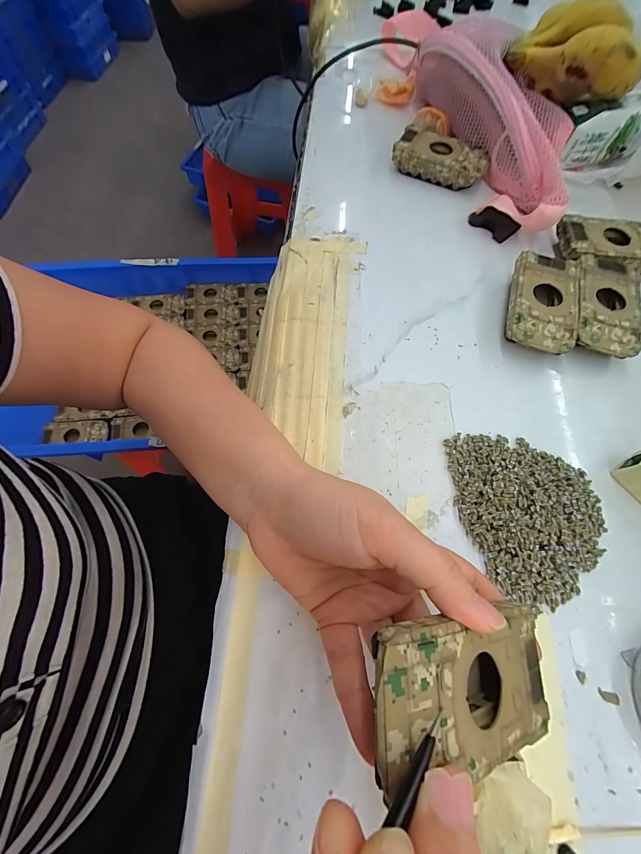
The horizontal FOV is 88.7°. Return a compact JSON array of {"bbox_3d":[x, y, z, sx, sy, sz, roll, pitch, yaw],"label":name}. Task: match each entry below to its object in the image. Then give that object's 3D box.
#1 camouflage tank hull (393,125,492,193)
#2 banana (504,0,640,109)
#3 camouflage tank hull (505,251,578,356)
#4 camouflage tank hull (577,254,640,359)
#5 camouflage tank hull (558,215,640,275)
[{"bbox_3d":[0.130,-0.290,0.357,0.093,0.030,0.044,25,69,9],"label":"camouflage tank hull"},{"bbox_3d":[0.247,-0.357,0.316,0.120,0.065,0.051,8,68,2],"label":"banana"},{"bbox_3d":[0.186,-0.103,0.282,0.051,0.026,0.094,15,68,5],"label":"camouflage tank hull"},{"bbox_3d":[0.241,-0.102,0.282,0.051,0.023,0.099,15,68,5],"label":"camouflage tank hull"},{"bbox_3d":[0.273,-0.167,0.310,0.096,0.025,0.054,4,67,0],"label":"camouflage tank hull"}]

